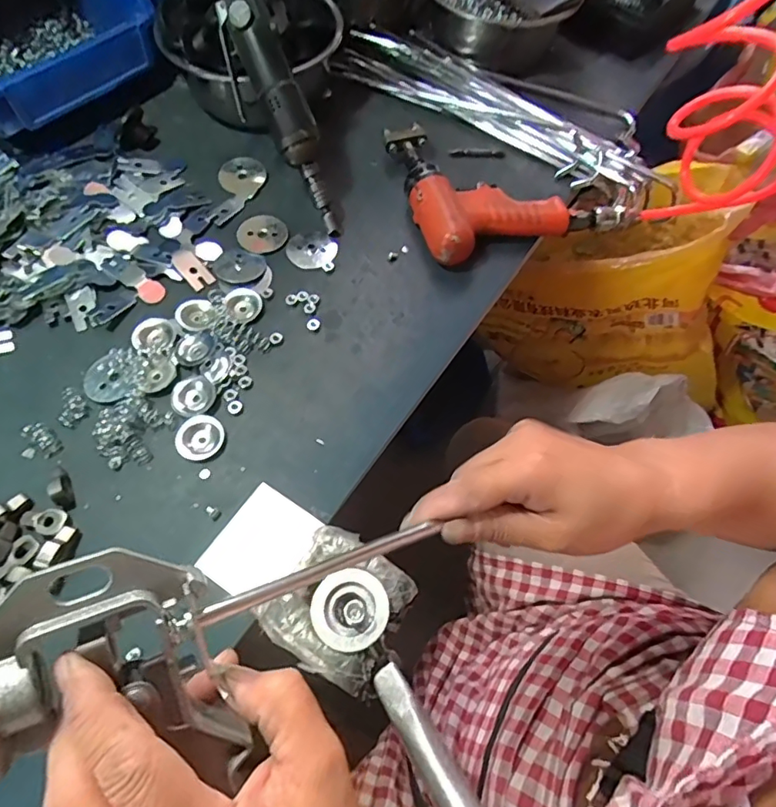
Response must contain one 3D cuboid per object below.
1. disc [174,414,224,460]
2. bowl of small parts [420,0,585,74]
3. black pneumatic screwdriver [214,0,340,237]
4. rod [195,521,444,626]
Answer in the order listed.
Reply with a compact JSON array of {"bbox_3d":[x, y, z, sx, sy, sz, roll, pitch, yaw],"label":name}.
[{"bbox_3d":[-0.143,0.026,0.392,0.034,0.004,0.035,1,62,-2],"label":"disc"},{"bbox_3d":[0.133,-0.489,0.632,0.183,0.094,0.174,1,62,-2],"label":"bowl of small parts"},{"bbox_3d":[-0.105,-0.277,0.456,0.048,0.045,0.252,-29,108,-19],"label":"black pneumatic screwdriver"},{"bbox_3d":[-0.025,0.072,0.226,0.116,0.006,0.007,-10,59,-36],"label":"rod"}]

